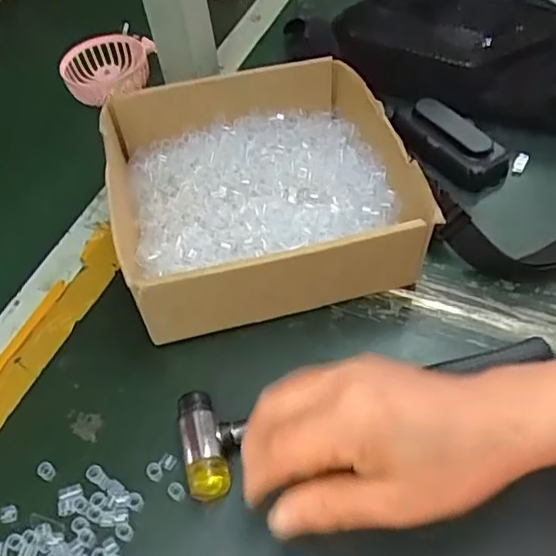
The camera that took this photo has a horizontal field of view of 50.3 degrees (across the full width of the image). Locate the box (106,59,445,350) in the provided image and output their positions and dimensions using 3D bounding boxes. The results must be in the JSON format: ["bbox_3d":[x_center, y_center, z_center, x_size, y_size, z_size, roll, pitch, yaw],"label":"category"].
[{"bbox_3d":[-0.015,-0.067,0.458,0.213,0.075,0.202,-13,53,-7],"label":"box"}]

